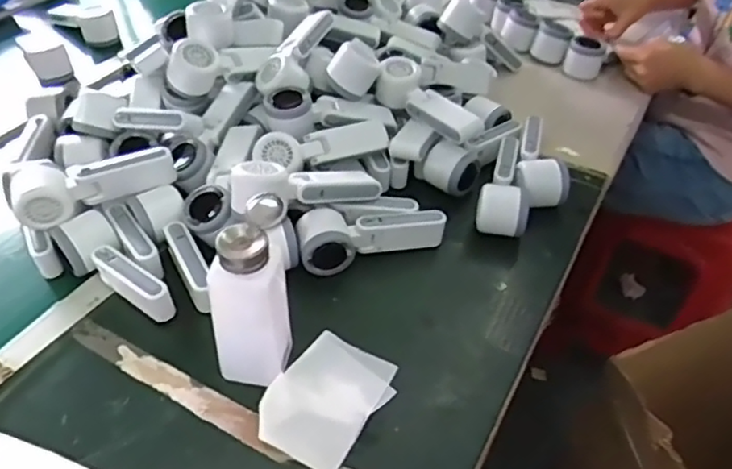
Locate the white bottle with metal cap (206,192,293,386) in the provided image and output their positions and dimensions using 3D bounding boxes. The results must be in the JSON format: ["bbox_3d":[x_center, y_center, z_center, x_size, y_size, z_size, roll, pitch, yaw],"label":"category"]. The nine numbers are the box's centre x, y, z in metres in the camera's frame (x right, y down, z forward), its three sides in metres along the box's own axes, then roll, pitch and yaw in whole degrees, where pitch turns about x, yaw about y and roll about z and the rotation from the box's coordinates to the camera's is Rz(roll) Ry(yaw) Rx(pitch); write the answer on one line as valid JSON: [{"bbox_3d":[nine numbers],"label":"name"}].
[{"bbox_3d":[-0.100,0.054,0.533,0.059,0.180,0.071,3,45,-1],"label":"white bottle with metal cap"}]

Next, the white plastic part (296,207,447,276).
[{"bbox_3d":[0.002,-0.007,0.692,0.163,0.044,0.070,-17,49,-19],"label":"white plastic part"}]

